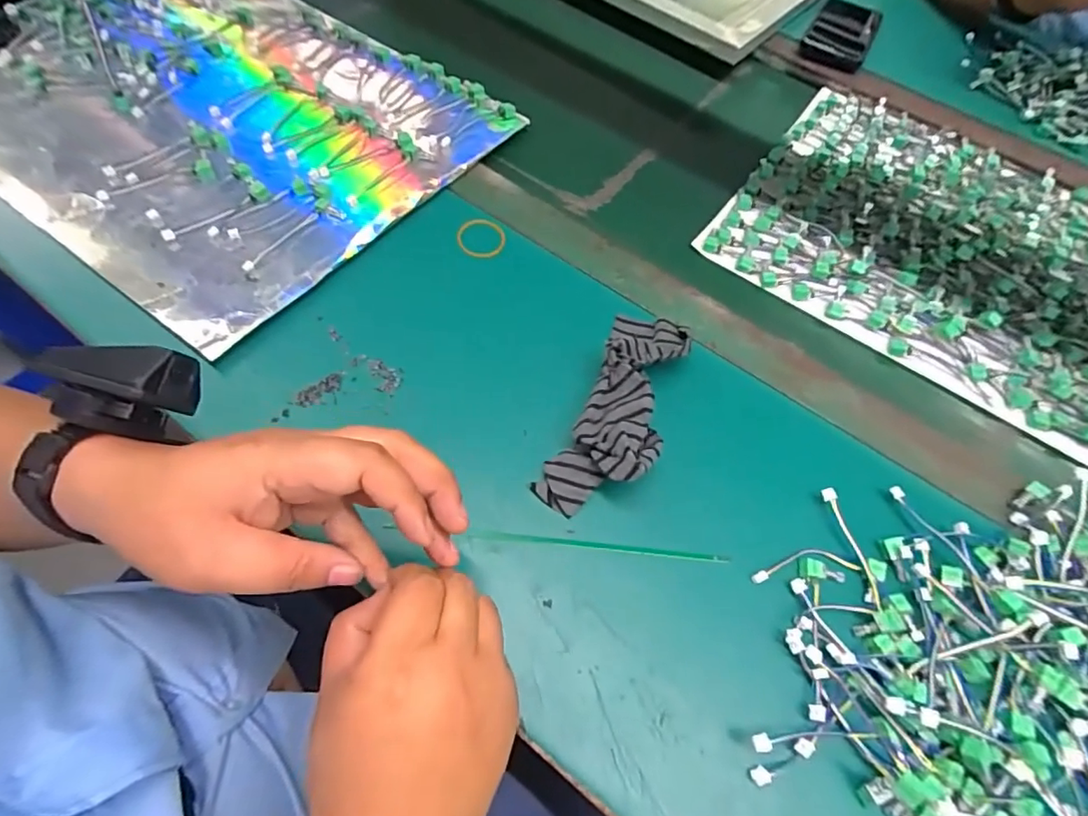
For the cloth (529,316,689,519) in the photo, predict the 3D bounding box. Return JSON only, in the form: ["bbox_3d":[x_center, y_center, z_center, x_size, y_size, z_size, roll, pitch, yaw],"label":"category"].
[{"bbox_3d":[0.057,-0.006,0.386,0.064,0.049,0.171,23,62,10],"label":"cloth"}]

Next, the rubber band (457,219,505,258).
[{"bbox_3d":[-0.055,-0.152,0.486,0.042,0.004,0.043,1,66,-3],"label":"rubber band"}]

